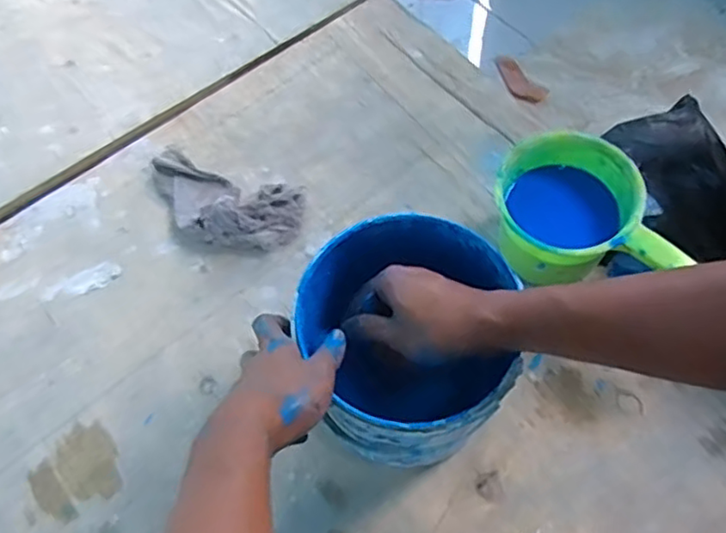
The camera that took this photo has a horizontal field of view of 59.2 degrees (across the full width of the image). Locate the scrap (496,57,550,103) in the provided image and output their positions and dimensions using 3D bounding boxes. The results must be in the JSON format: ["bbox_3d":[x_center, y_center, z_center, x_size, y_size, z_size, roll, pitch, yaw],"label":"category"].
[{"bbox_3d":[0.224,-0.274,0.928,0.046,0.010,0.102,-27,65,-10],"label":"scrap"}]

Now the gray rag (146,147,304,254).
[{"bbox_3d":[-0.169,-0.075,0.741,0.195,0.033,0.103,16,65,11],"label":"gray rag"}]

